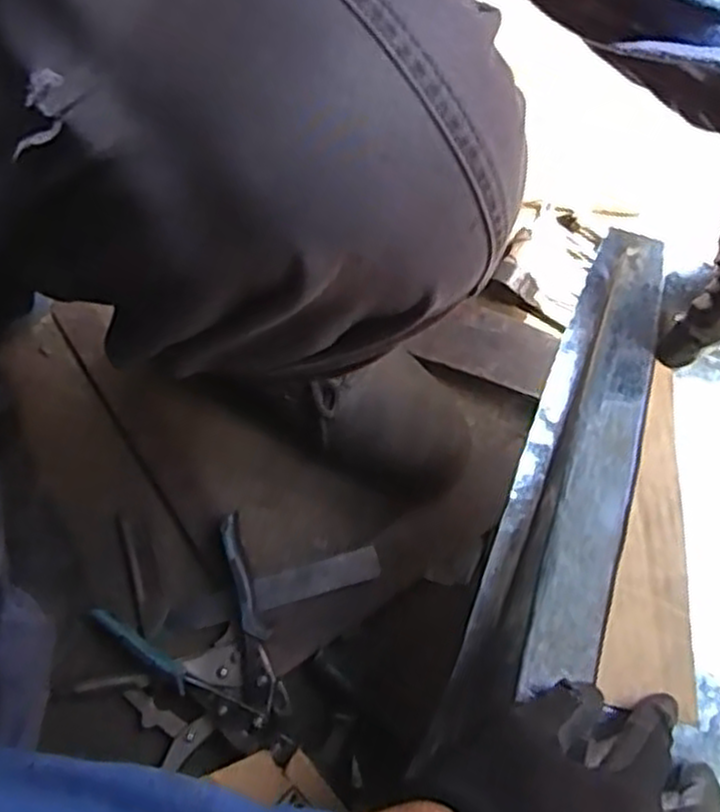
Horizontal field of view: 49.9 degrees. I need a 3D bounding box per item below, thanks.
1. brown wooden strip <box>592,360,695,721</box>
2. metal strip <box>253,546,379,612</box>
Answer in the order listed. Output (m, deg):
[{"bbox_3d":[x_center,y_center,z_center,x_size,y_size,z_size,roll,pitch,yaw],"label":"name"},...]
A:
[{"bbox_3d":[0.171,0.072,0.429,0.052,0.005,0.180,18,73,-6],"label":"brown wooden strip"},{"bbox_3d":[-0.037,0.148,0.663,0.107,0.009,0.027,-16,80,-2],"label":"metal strip"}]

